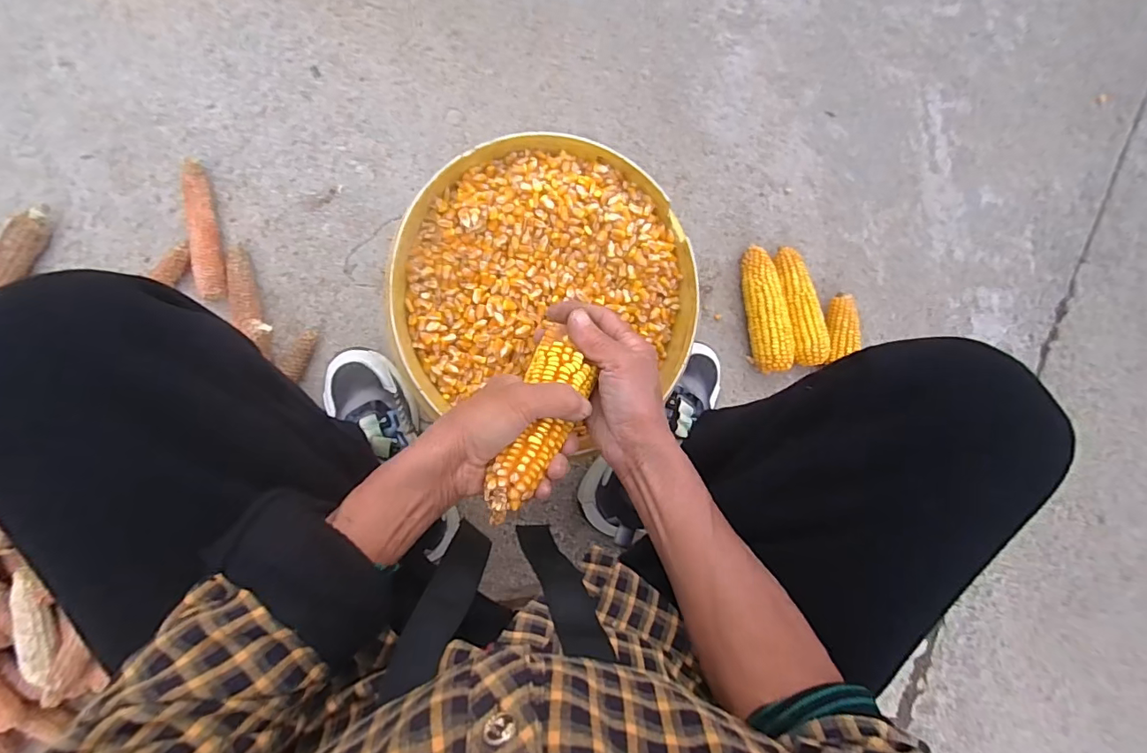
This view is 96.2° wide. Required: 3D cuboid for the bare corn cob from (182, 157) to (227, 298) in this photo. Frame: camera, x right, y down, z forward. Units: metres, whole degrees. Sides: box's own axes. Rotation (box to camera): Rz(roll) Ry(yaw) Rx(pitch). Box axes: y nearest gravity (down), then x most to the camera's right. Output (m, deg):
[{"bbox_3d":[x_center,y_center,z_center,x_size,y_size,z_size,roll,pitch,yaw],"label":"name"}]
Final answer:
[{"bbox_3d":[-0.436,-0.175,0.612,0.033,0.029,0.169,-8,90,-7],"label":"bare corn cob"}]

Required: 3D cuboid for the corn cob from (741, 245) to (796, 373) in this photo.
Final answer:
[{"bbox_3d":[0.255,-0.090,0.688,0.050,0.058,0.168,-9,91,-10],"label":"corn cob"}]

